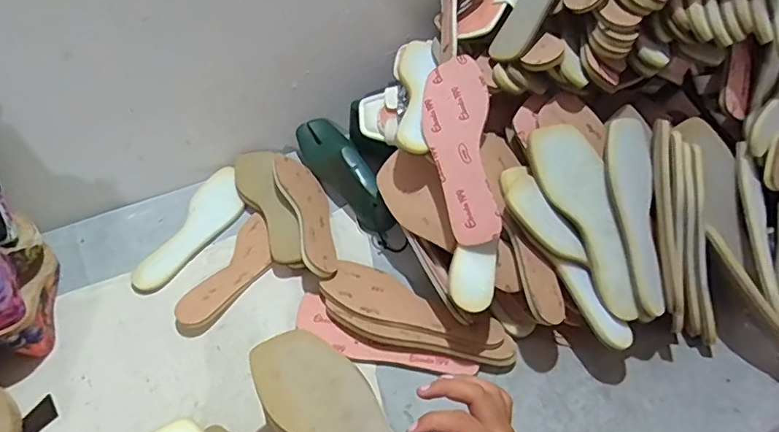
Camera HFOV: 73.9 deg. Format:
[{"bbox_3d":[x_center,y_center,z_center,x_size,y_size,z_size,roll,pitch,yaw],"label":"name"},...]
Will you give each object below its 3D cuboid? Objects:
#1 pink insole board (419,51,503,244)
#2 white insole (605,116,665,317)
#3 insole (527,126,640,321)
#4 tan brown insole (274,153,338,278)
[{"bbox_3d":[0.085,-0.082,0.633,0.081,0.009,0.234,-7,78,17],"label":"pink insole board"},{"bbox_3d":[0.293,-0.003,0.627,0.063,0.016,0.234,2,83,-9],"label":"white insole"},{"bbox_3d":[0.247,0.001,0.627,0.081,0.026,0.247,-22,87,-17],"label":"insole"},{"bbox_3d":[-0.118,-0.007,0.761,0.079,0.019,0.242,12,38,-39],"label":"tan brown insole"}]

